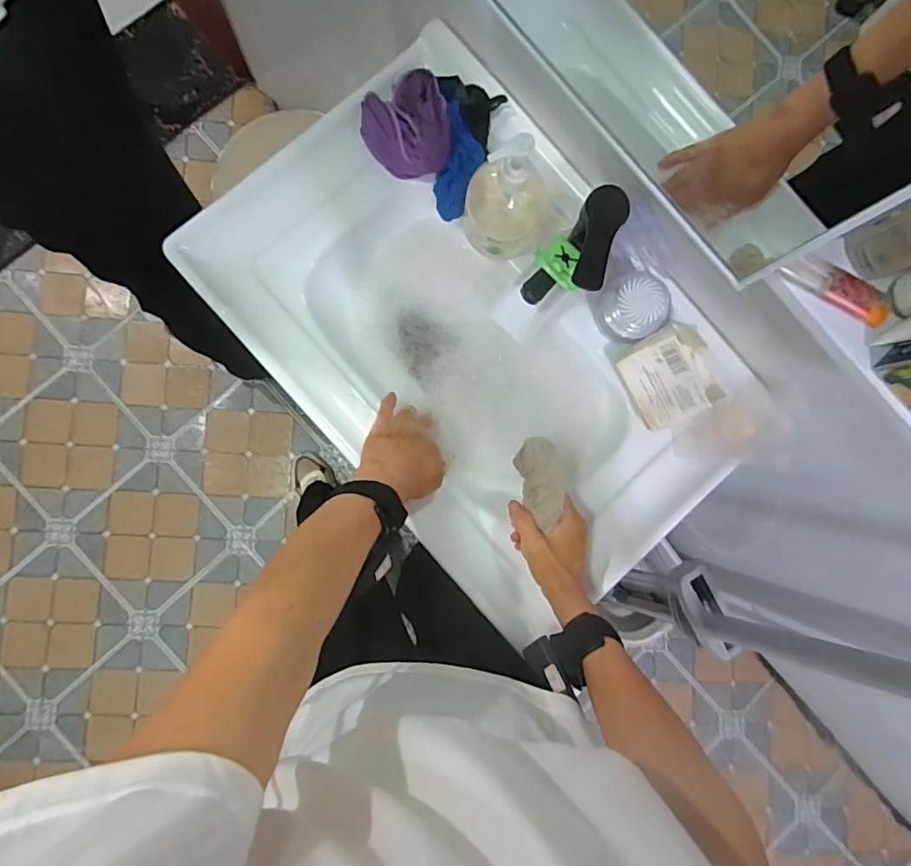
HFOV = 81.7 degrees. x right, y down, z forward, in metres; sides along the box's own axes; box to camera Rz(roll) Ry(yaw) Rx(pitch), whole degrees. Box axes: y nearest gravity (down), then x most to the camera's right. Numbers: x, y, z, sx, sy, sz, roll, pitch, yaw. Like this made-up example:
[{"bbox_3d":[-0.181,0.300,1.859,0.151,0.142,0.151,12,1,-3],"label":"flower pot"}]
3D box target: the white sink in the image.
[{"bbox_3d":[0.028,-0.103,0.610,0.391,0.122,0.584,-42,91,-6],"label":"white sink"}]

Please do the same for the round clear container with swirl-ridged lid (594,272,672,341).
[{"bbox_3d":[0.193,-0.137,0.580,0.067,0.052,0.066,0,87,-5],"label":"round clear container with swirl-ridged lid"}]

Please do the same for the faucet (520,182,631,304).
[{"bbox_3d":[0.116,-0.180,0.537,0.054,0.124,0.099,22,85,-3],"label":"faucet"}]

